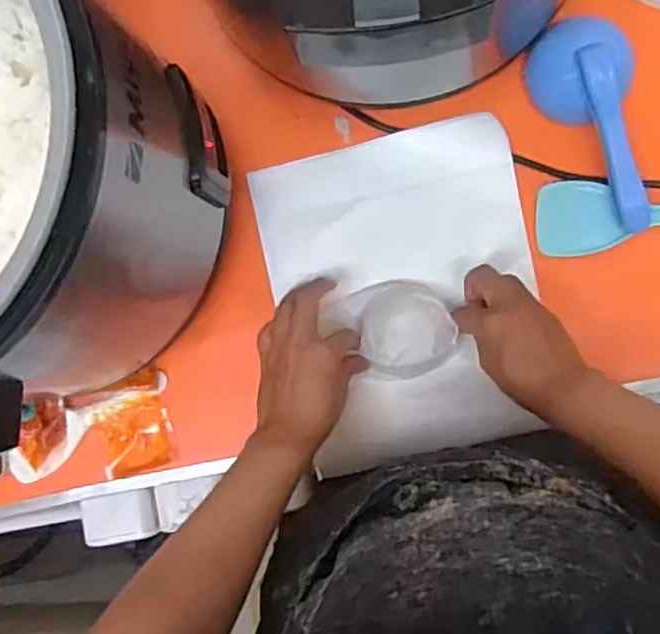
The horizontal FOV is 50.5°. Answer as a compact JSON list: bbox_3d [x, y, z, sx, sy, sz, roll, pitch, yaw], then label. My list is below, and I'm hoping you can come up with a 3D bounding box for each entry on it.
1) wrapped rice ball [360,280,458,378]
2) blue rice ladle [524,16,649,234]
[{"bbox_3d":[0.073,0.011,0.659,0.084,0.038,0.088,-3,88,7],"label":"wrapped rice ball"},{"bbox_3d":[0.235,-0.171,0.631,0.094,0.050,0.181,-4,88,7],"label":"blue rice ladle"}]

